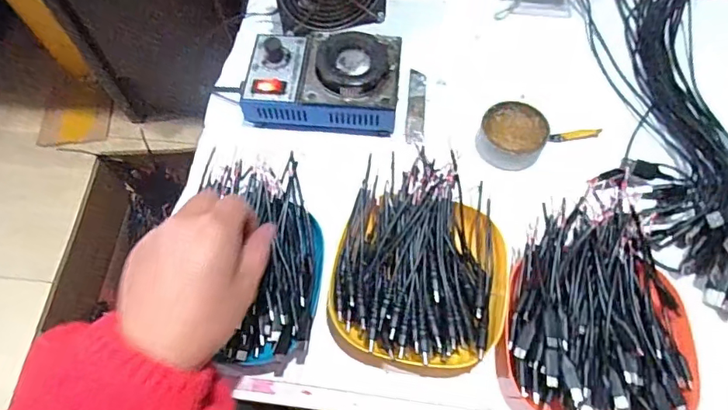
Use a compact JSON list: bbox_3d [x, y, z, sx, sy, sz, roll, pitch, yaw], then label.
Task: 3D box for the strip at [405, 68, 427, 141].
[{"bbox_3d":[0.055,-0.103,0.521,0.018,0.004,0.092,4,63,3],"label":"strip"}]

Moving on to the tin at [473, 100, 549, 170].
[{"bbox_3d":[0.143,-0.068,0.484,0.060,0.020,0.068,24,66,13],"label":"tin"}]

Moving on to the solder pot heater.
[{"bbox_3d":[-0.040,-0.123,0.493,0.146,0.048,0.097,5,63,3],"label":"solder pot heater"}]

